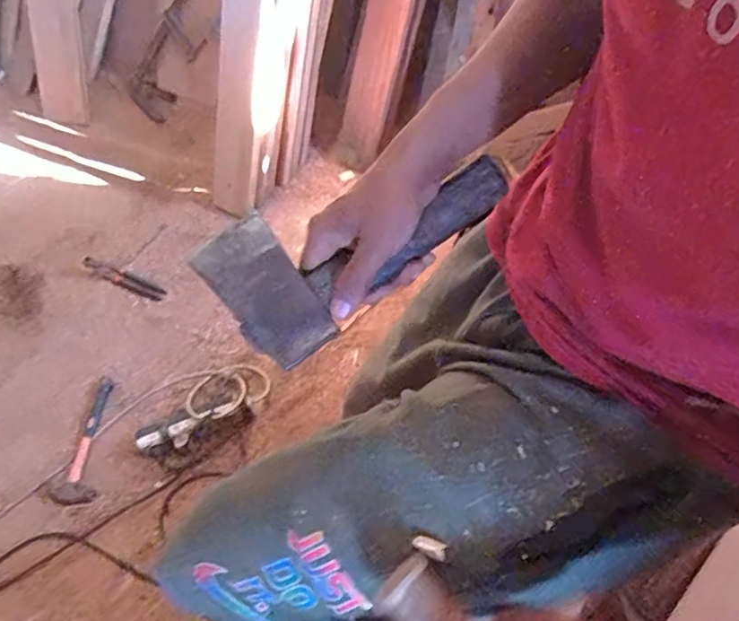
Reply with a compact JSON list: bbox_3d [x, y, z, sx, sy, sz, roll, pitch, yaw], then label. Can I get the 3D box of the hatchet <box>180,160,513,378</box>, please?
[{"bbox_3d":[-0.004,-0.053,0.469,0.237,0.034,0.113,-29,83,-6],"label":"hatchet"}]

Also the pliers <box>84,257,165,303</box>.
[{"bbox_3d":[-0.611,-0.076,1.476,0.220,0.024,0.044,19,59,11],"label":"pliers"}]

